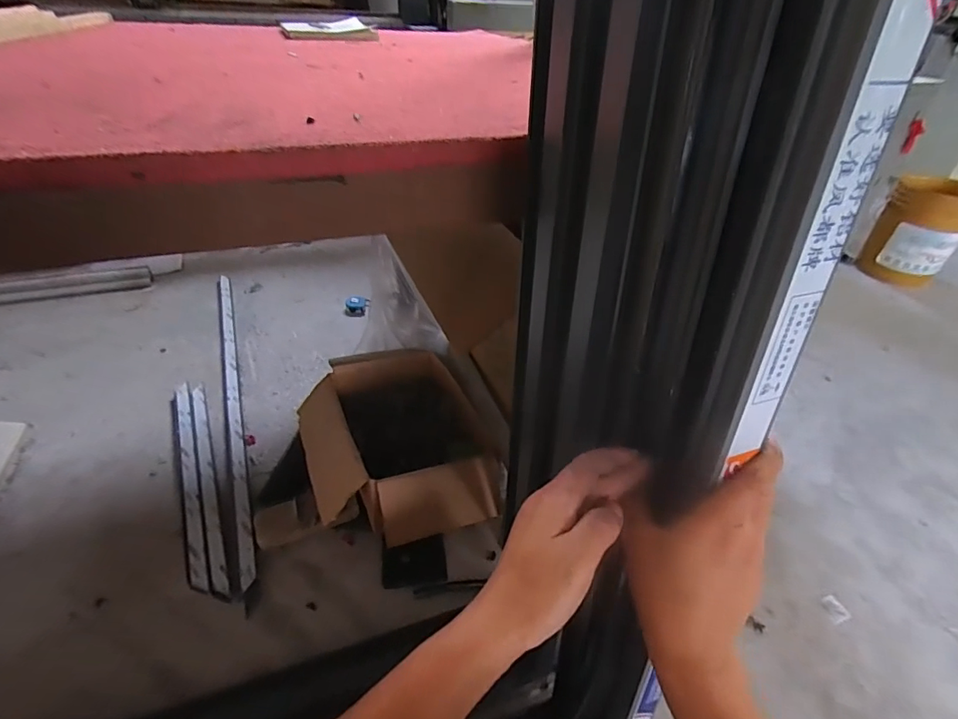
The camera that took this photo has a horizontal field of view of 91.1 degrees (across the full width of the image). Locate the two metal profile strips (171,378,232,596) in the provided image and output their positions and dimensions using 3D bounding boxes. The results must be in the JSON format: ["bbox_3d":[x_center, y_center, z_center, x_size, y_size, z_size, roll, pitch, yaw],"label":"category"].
[{"bbox_3d":[-0.623,0.252,1.035,0.072,0.020,0.604,-16,43,-24],"label":"two metal profile strips"}]

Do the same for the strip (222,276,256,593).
[{"bbox_3d":[-0.671,0.065,1.263,0.050,0.021,1.174,-13,42,-21],"label":"strip"}]

